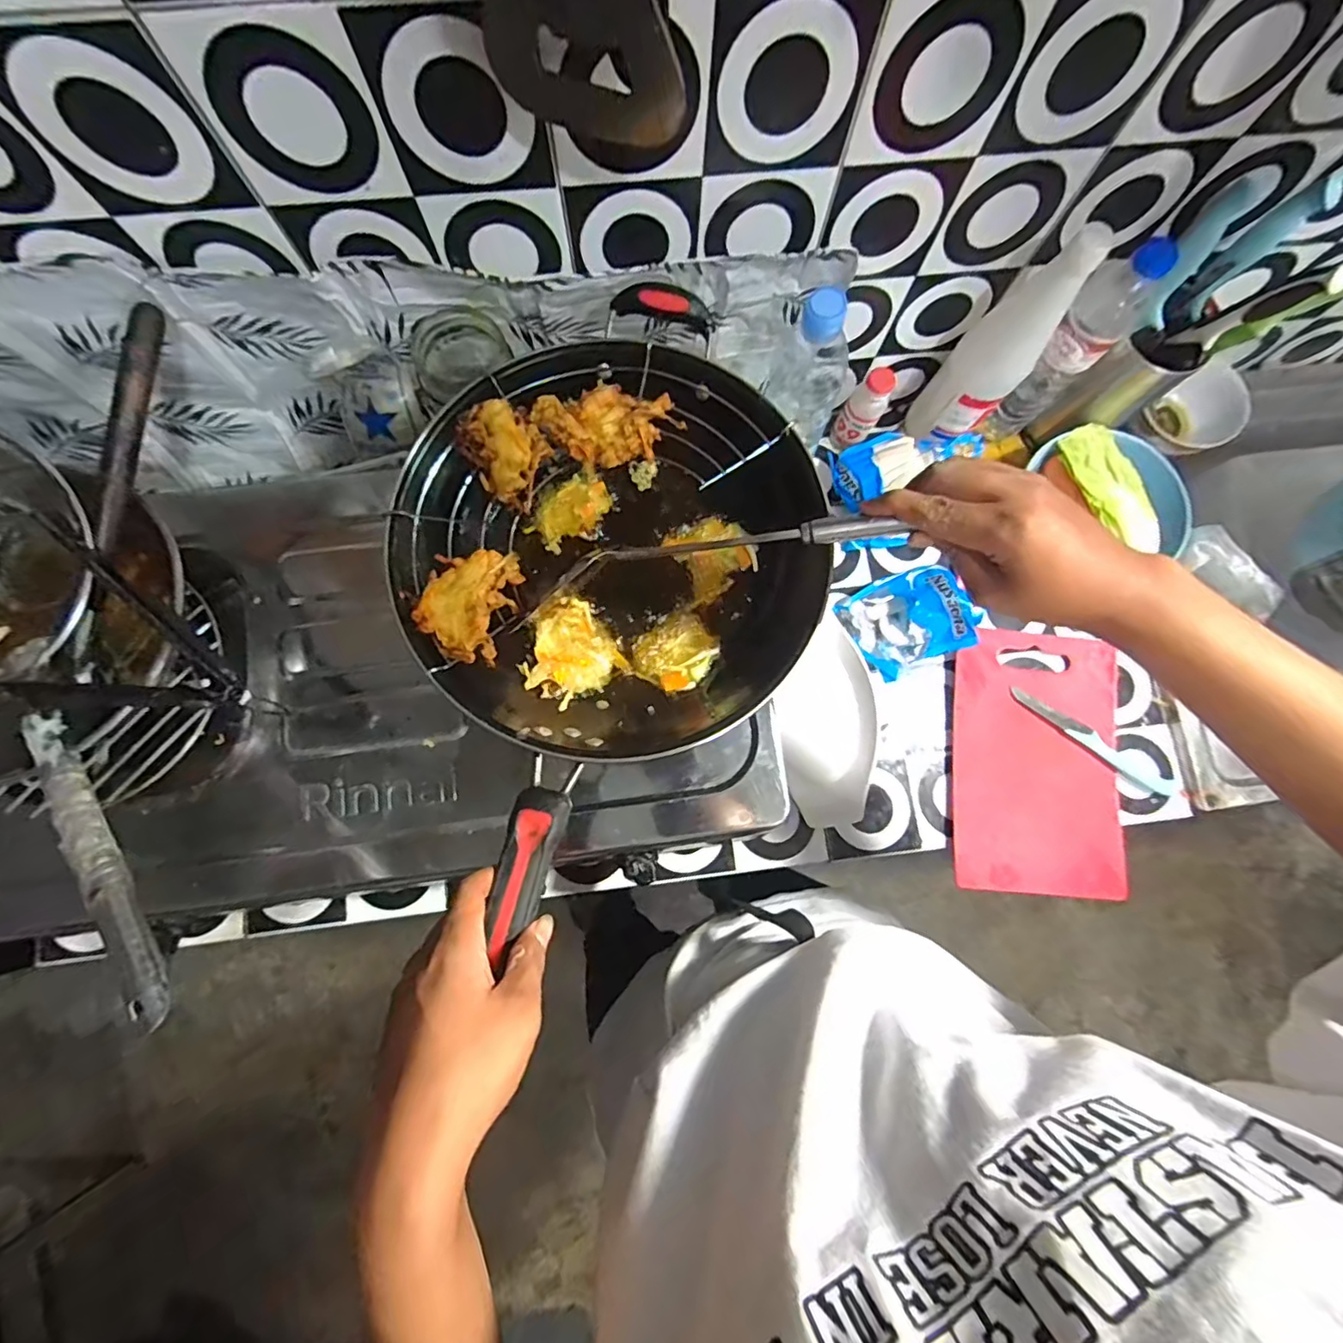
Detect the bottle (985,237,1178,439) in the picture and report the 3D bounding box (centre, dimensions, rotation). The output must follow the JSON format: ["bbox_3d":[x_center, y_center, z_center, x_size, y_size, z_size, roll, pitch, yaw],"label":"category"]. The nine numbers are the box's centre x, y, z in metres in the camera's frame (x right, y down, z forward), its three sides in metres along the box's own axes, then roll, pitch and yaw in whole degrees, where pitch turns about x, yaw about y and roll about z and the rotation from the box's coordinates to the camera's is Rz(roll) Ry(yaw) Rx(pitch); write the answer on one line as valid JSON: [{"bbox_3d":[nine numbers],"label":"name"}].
[{"bbox_3d":[0.392,-0.317,0.573,0.053,0.221,0.051,39,81,5],"label":"bottle"}]

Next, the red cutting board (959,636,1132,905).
[{"bbox_3d":[0.399,0.095,0.622,0.179,0.014,0.276,5,80,-1],"label":"red cutting board"}]

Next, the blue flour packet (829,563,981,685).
[{"bbox_3d":[0.259,-0.056,0.627,0.126,0.030,0.104,-25,81,-6],"label":"blue flour packet"}]

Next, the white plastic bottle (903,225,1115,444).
[{"bbox_3d":[0.308,-0.303,0.545,0.073,0.234,0.055,39,81,5],"label":"white plastic bottle"}]

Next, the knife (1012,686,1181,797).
[{"bbox_3d":[0.467,0.079,0.632,0.205,0.008,0.025,33,81,5],"label":"knife"}]

